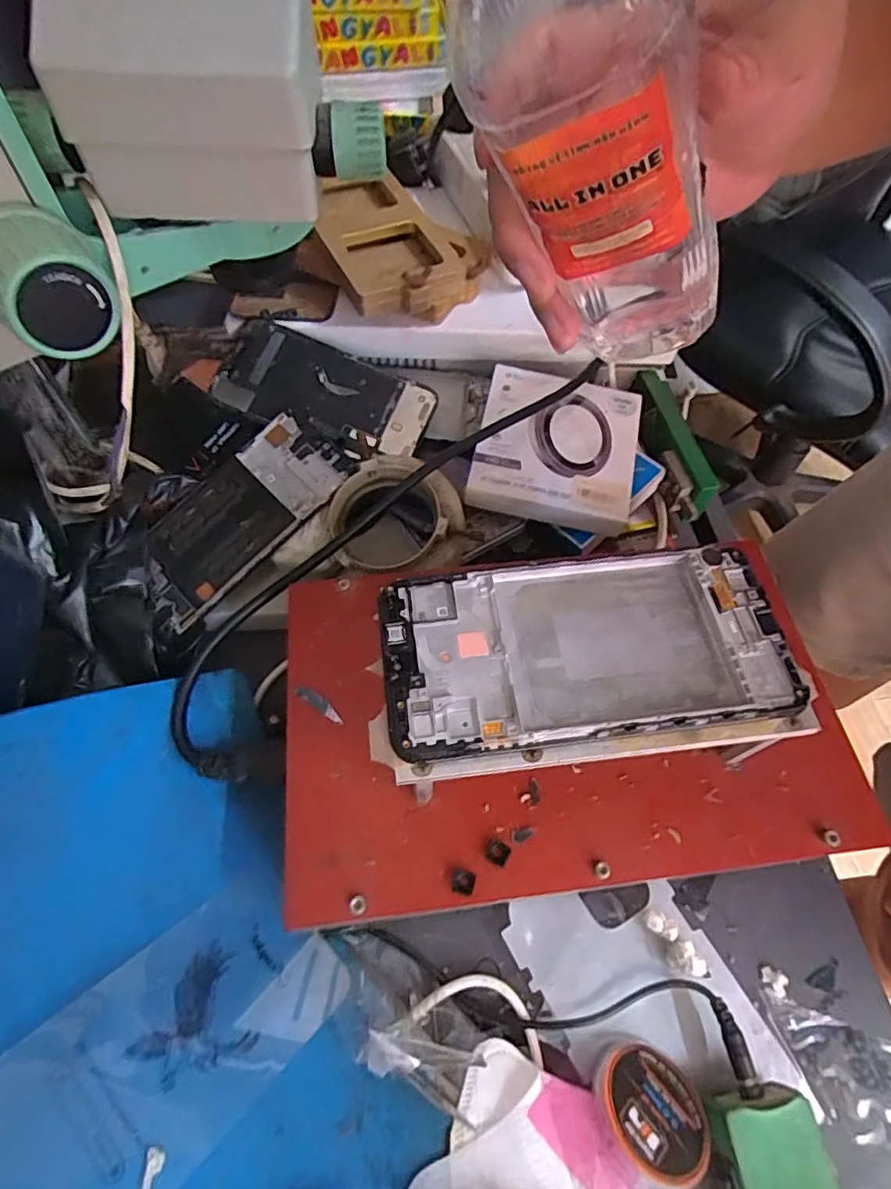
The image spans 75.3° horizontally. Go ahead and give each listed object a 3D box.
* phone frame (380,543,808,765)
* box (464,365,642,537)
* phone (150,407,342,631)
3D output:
[{"bbox_3d":[0.056,0.019,0.226,0.155,0.005,0.072,-6,61,-4],"label":"phone frame"},{"bbox_3d":[0.075,-0.101,0.388,0.104,0.027,0.103,11,61,6],"label":"box"},{"bbox_3d":[-0.130,-0.051,0.362,0.135,0.005,0.069,-44,73,-6],"label":"phone"}]

